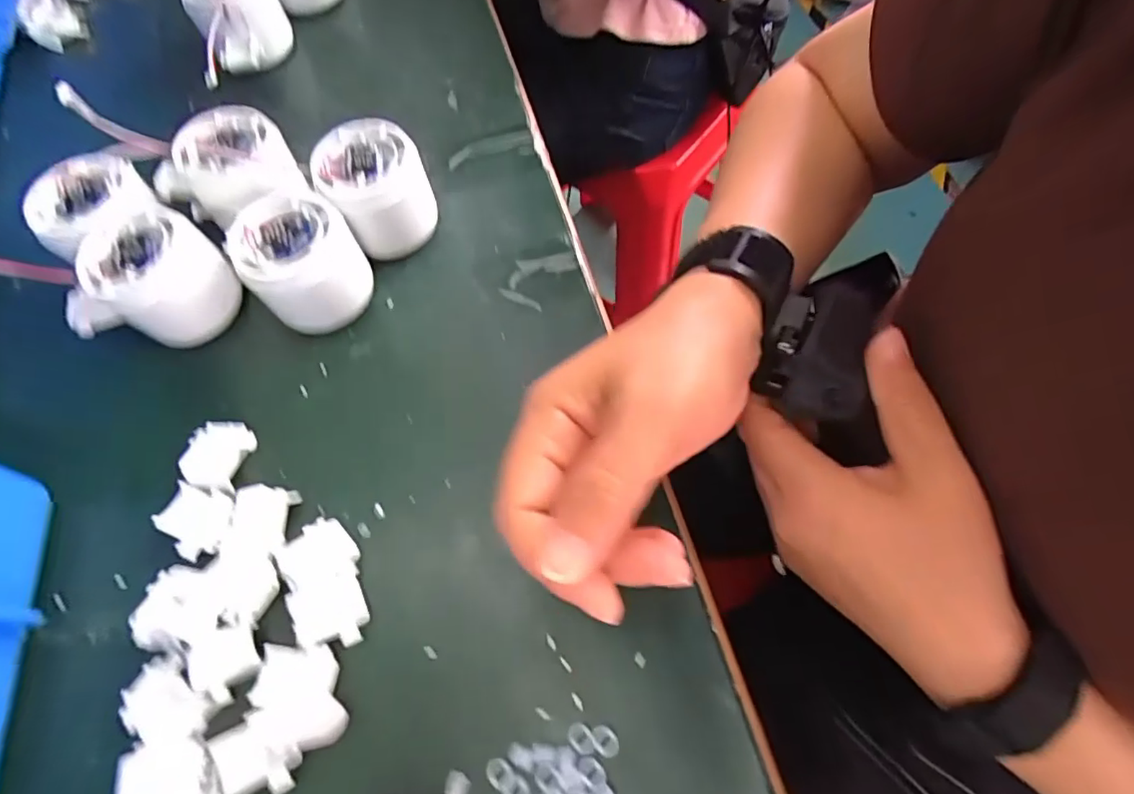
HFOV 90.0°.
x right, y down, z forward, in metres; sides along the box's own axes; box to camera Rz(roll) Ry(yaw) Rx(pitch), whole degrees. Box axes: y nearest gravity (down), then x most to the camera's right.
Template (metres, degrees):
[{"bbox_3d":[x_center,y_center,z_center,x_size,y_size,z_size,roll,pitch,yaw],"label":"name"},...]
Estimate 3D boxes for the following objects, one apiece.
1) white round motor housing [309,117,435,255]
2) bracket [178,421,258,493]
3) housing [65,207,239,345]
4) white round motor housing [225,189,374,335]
[{"bbox_3d":[-0.106,-0.116,0.325,0.055,0.053,0.056,-1,64,2],"label":"white round motor housing"},{"bbox_3d":[-0.174,0.028,0.283,0.030,0.010,0.033,9,65,7],"label":"bracket"},{"bbox_3d":[-0.222,-0.057,0.305,0.066,0.049,0.074,33,70,17],"label":"housing"},{"bbox_3d":[-0.141,-0.071,0.308,0.057,0.052,0.060,-1,64,2],"label":"white round motor housing"}]

